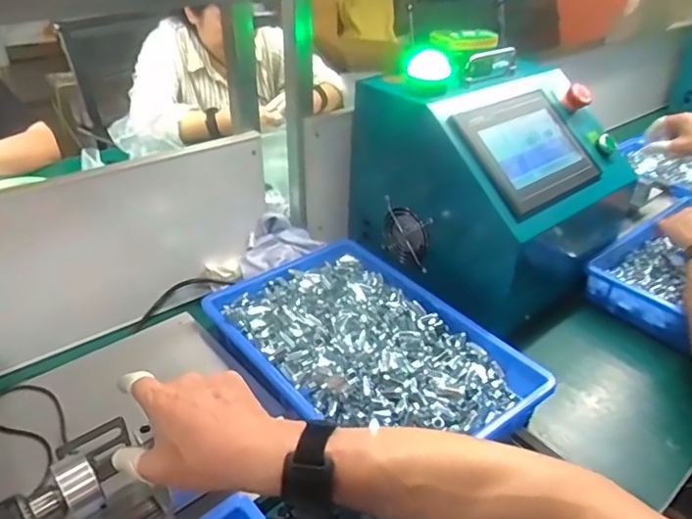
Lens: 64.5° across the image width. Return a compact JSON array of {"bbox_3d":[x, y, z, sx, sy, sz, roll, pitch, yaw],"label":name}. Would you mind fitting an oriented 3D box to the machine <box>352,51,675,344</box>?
[{"bbox_3d":[0.212,-0.138,0.830,0.328,0.292,0.349,-23,41,-33],"label":"machine"}]

